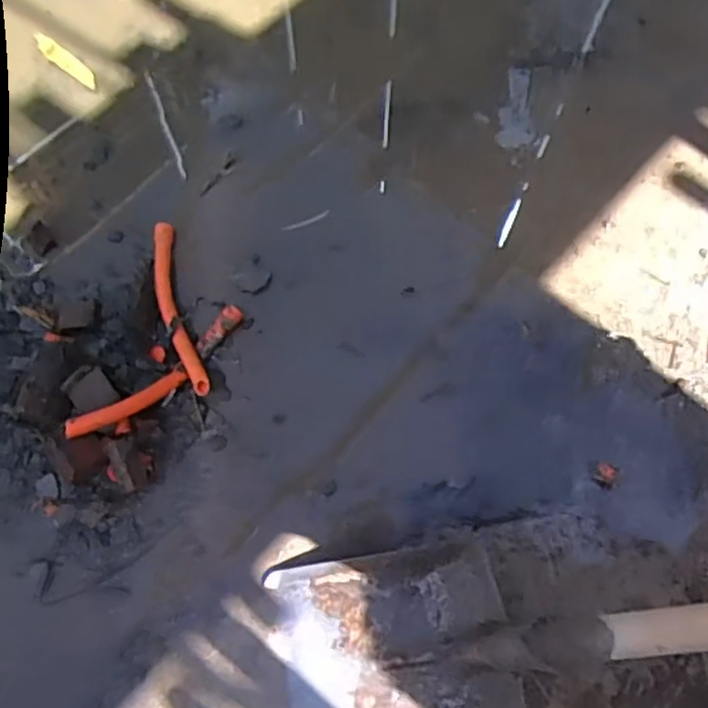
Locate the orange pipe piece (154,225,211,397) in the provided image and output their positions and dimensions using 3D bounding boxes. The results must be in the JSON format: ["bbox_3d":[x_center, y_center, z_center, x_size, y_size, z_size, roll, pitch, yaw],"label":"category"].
[{"bbox_3d":[-0.228,-0.061,0.936,0.042,0.028,0.252,-18,62,-6],"label":"orange pipe piece"}]

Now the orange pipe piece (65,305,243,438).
[{"bbox_3d":[-0.237,0.029,0.909,0.256,0.063,0.049,-41,78,-12],"label":"orange pipe piece"}]

